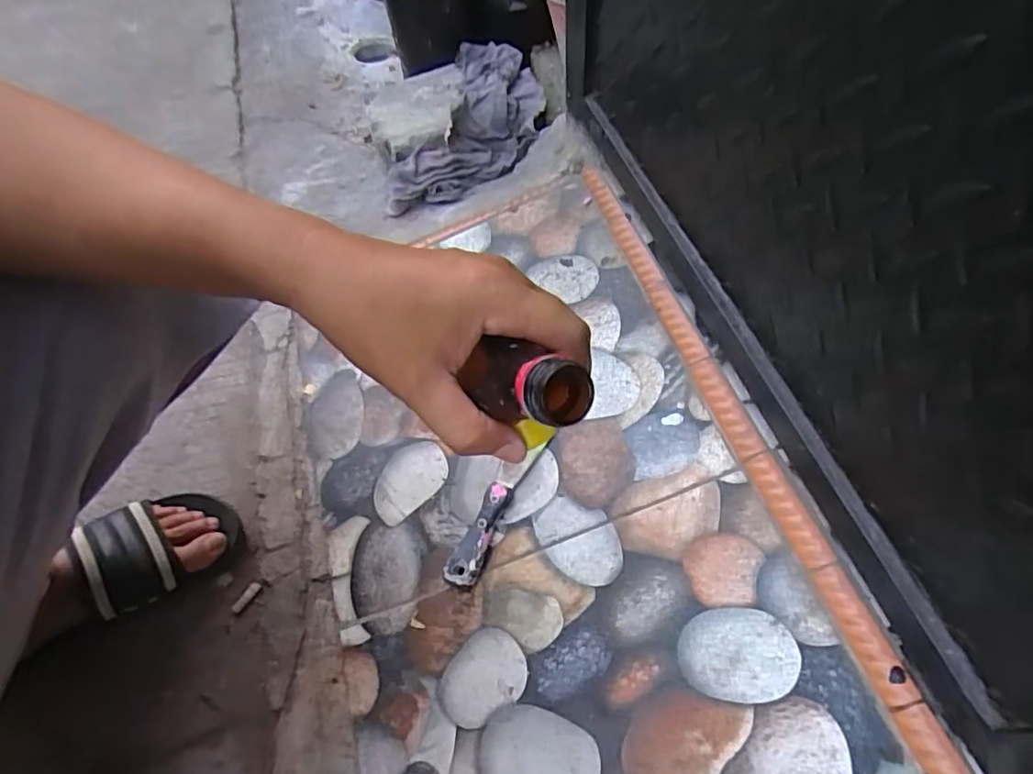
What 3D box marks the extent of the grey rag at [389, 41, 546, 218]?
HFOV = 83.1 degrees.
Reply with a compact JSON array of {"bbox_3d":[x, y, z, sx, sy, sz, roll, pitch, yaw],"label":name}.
[{"bbox_3d":[-0.053,-0.393,0.851,0.180,0.067,0.338,12,62,10],"label":"grey rag"}]

